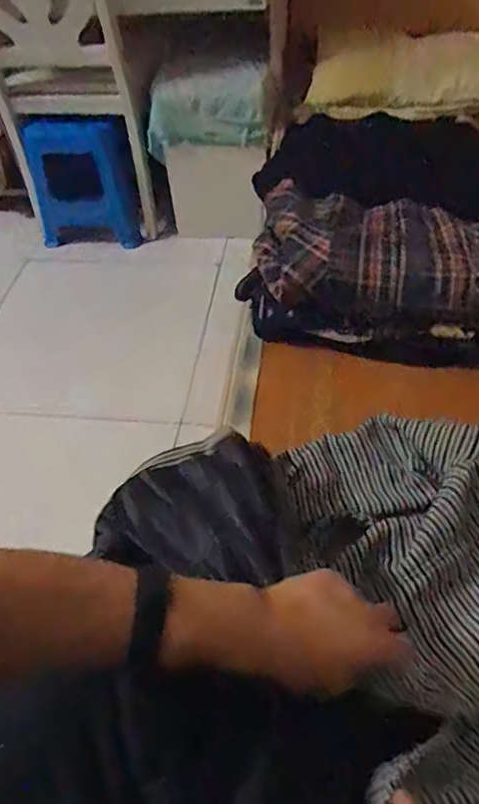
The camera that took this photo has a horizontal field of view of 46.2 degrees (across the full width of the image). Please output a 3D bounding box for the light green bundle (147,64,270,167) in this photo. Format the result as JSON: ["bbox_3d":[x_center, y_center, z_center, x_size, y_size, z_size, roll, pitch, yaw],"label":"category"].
[{"bbox_3d":[-0.088,-0.746,1.451,0.310,0.204,0.061,-1,49,4],"label":"light green bundle"}]

